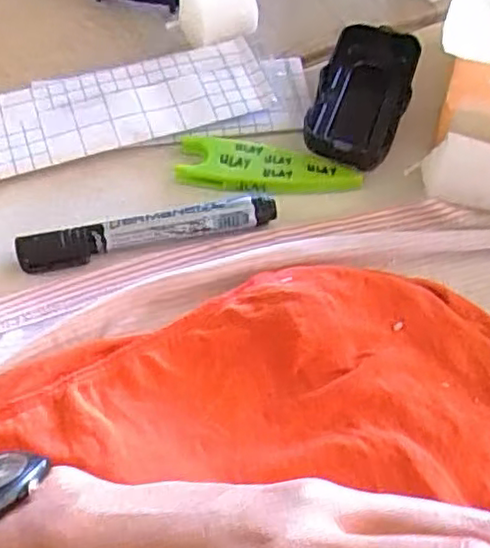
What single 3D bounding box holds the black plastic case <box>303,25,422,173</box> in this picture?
[{"bbox_3d":[0.074,-0.111,0.420,0.053,0.026,0.117,15,58,9],"label":"black plastic case"}]

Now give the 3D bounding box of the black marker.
[{"bbox_3d":[-0.050,-0.022,0.354,0.135,0.012,0.019,-11,57,-7],"label":"black marker"}]

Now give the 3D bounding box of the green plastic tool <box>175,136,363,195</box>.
[{"bbox_3d":[0.013,-0.059,0.388,0.103,0.012,0.034,10,57,6],"label":"green plastic tool"}]

